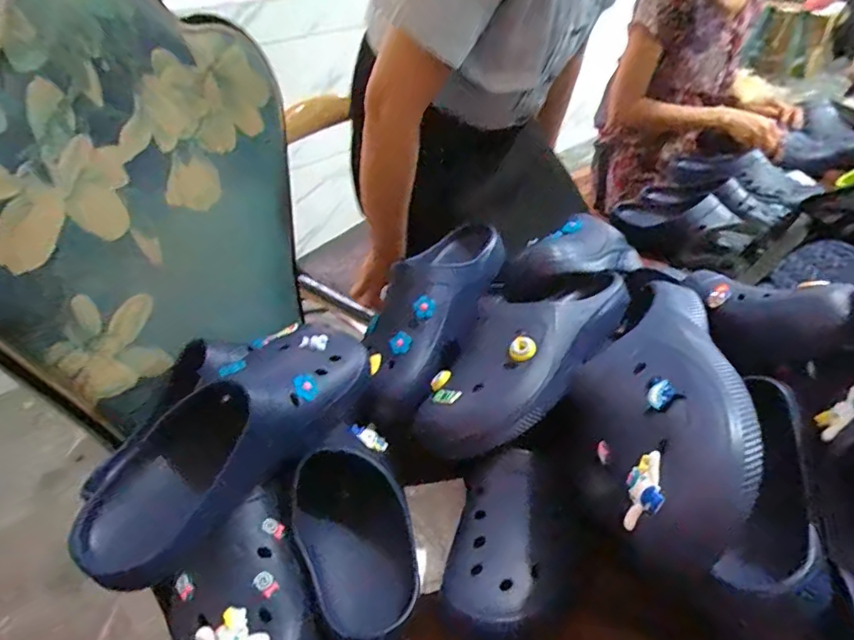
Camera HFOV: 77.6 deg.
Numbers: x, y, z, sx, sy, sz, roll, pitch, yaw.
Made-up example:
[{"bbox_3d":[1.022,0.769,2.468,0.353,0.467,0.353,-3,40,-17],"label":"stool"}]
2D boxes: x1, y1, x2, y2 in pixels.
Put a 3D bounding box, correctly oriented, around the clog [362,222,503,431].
[{"bbox_3d":[0.011,-0.018,0.647,0.121,0.095,0.300,12,41,18],"label":"clog"}]

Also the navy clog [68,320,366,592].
[{"bbox_3d":[-0.178,0.099,0.480,0.117,0.092,0.284,21,44,27],"label":"navy clog"}]

